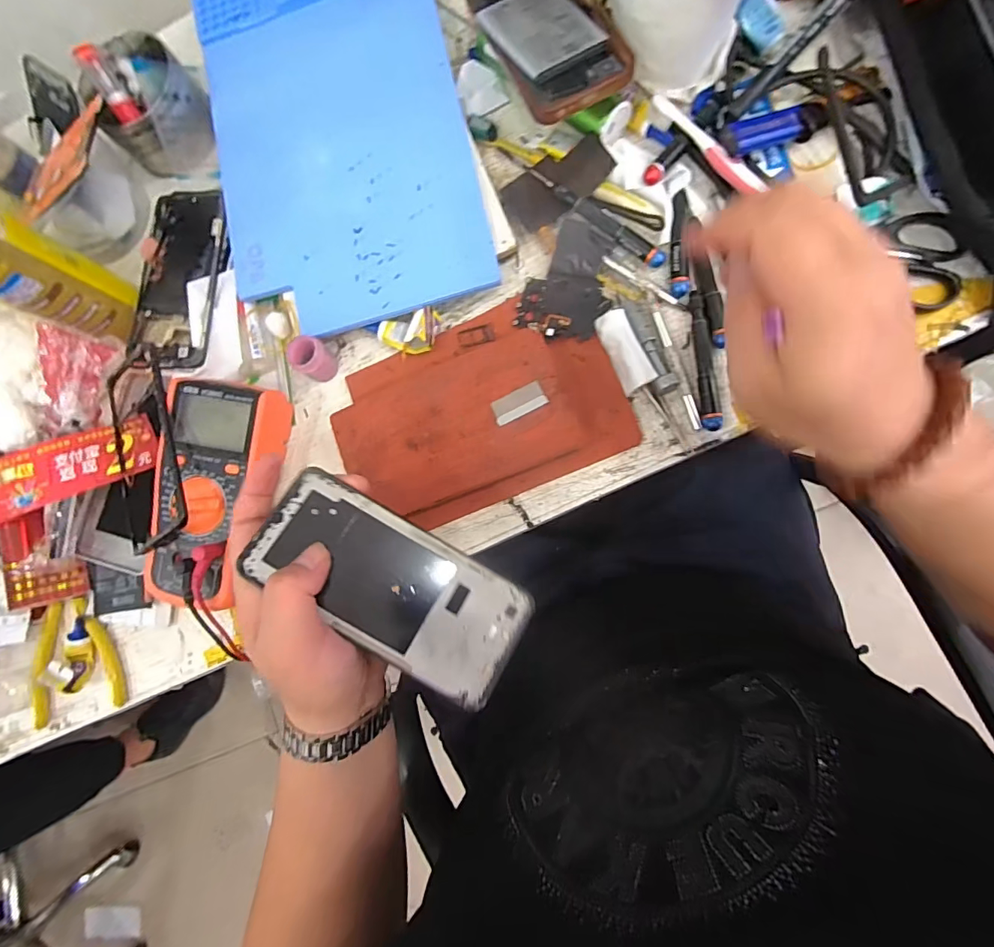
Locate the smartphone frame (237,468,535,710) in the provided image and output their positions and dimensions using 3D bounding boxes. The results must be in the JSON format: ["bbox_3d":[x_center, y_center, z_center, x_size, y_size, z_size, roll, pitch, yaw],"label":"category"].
[{"bbox_3d":[-0.060,0.065,0.284,0.158,0.007,0.073,32,72,0],"label":"smartphone frame"}]

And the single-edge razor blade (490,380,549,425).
[{"bbox_3d":[0.016,-0.051,0.352,0.039,0.005,0.018,-24,80,7],"label":"single-edge razor blade"}]

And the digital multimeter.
[{"bbox_3d":[-0.230,0.016,0.386,0.085,0.045,0.178,9,85,13],"label":"digital multimeter"}]

